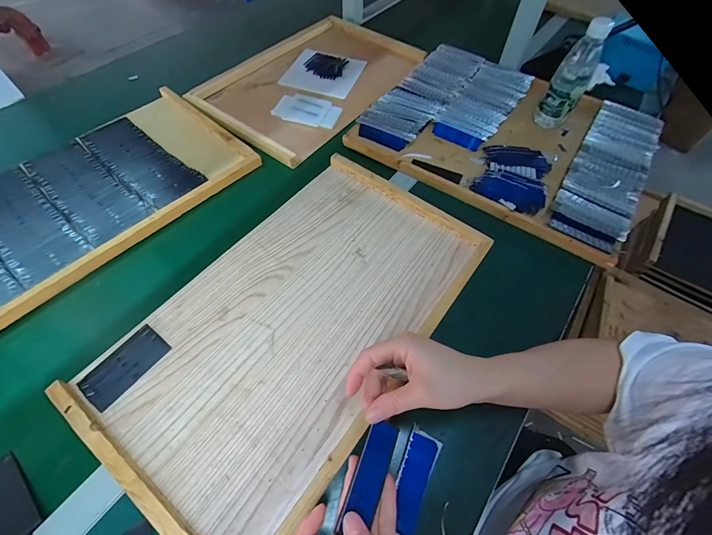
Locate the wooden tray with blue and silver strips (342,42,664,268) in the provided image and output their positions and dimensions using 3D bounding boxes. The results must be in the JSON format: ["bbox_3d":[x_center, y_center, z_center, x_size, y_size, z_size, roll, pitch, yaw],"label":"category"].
[{"bbox_3d":[0.280,-0.253,0.628,0.475,0.050,0.385,30,63,17],"label":"wooden tray with blue and silver strips"}]

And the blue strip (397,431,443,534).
[{"bbox_3d":[0.058,0.218,0.338,0.031,0.005,0.093,26,62,10],"label":"blue strip"}]

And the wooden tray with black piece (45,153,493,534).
[{"bbox_3d":[-0.065,0.054,0.436,0.292,0.025,0.492,34,64,19],"label":"wooden tray with black piece"}]

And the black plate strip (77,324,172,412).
[{"bbox_3d":[-0.274,0.116,0.396,0.051,0.005,0.091,35,63,16],"label":"black plate strip"}]

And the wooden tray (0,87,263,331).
[{"bbox_3d":[-0.440,-0.119,0.544,0.292,0.025,0.491,40,66,21],"label":"wooden tray"}]

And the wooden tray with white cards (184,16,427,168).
[{"bbox_3d":[-0.081,-0.424,0.735,0.318,0.024,0.485,32,64,18],"label":"wooden tray with white cards"}]

